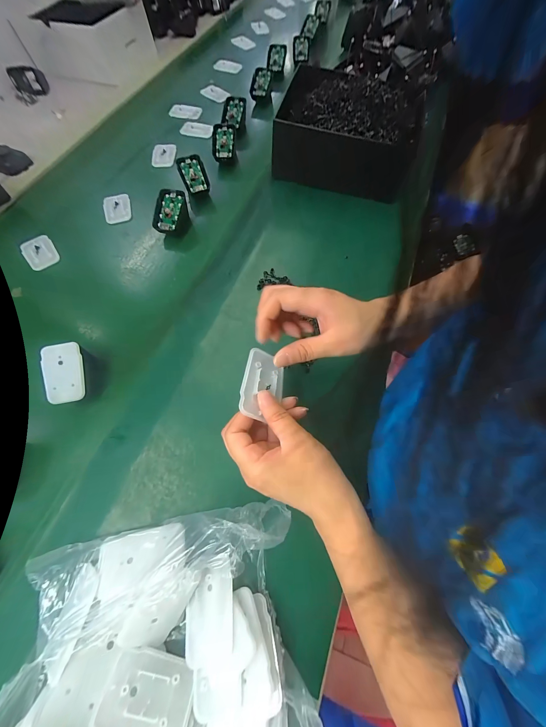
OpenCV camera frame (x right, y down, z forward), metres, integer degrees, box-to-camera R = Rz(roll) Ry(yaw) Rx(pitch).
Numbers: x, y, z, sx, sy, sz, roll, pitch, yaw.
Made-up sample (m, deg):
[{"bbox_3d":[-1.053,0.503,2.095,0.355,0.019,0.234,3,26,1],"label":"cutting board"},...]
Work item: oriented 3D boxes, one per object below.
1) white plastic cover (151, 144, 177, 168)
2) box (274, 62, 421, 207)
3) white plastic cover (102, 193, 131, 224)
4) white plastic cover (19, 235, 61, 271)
[{"bbox_3d":[-0.218,-0.415,0.495,0.047,0.008,0.071,-2,70,-2],"label":"white plastic cover"},{"bbox_3d":[0.130,-0.394,0.434,0.229,0.101,0.198,14,69,6],"label":"box"},{"bbox_3d":[-0.273,-0.273,0.435,0.046,0.011,0.060,-19,69,-7],"label":"white plastic cover"},{"bbox_3d":[-0.375,-0.178,0.400,0.046,0.007,0.056,-34,83,-11],"label":"white plastic cover"}]

